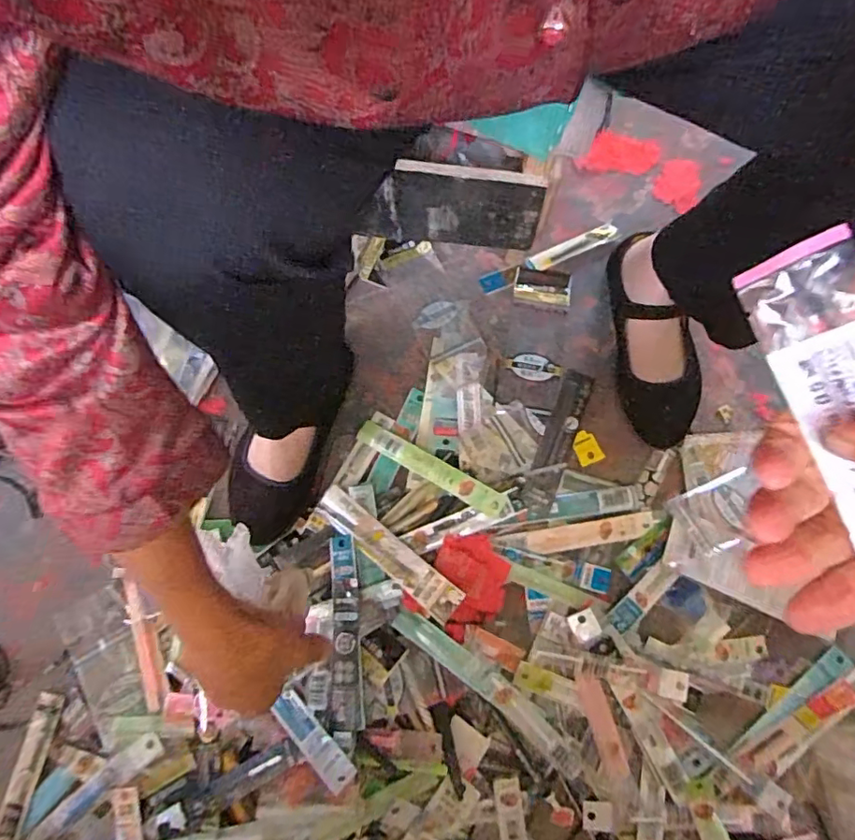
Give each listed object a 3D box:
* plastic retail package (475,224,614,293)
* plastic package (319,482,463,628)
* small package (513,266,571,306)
[{"bbox_3d":[0.146,-0.195,0.654,0.175,0.005,0.025,-23,79,-5],"label":"plastic retail package"},{"bbox_3d":[-0.041,0.133,0.554,0.174,0.007,0.035,37,83,16],"label":"plastic package"},{"bbox_3d":[0.134,-0.158,0.643,0.065,0.004,0.042,10,78,2],"label":"small package"}]

